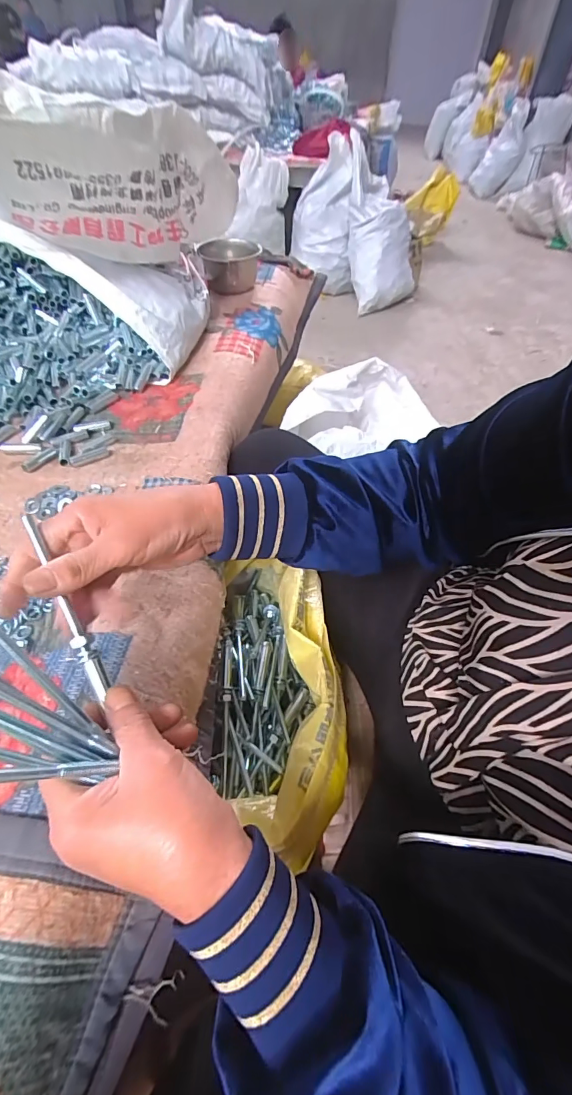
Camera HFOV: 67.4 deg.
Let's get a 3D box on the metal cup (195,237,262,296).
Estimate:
[{"bbox_3d":[-0.107,-0.542,0.822,0.106,0.064,0.138,-1,49,-4],"label":"metal cup"}]

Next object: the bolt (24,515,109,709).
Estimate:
[{"bbox_3d":[-0.135,0.035,0.264,0.010,0.009,0.123,-23,82,-21],"label":"bolt"}]

